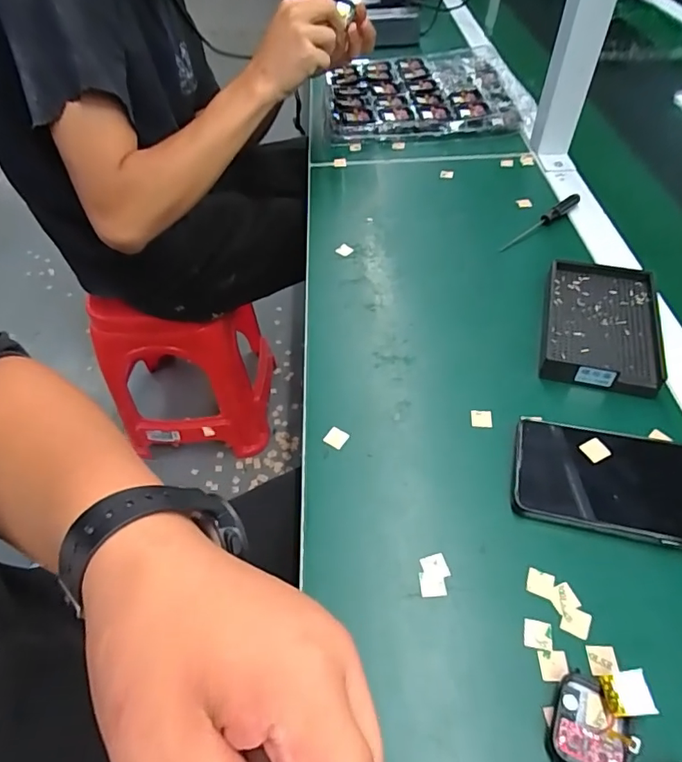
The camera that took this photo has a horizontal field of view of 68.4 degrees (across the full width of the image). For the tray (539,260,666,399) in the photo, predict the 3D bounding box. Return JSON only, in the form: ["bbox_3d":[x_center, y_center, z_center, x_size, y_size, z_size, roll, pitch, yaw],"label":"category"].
[{"bbox_3d":[0.230,-0.051,0.446,0.092,0.024,0.139,13,52,13],"label":"tray"}]

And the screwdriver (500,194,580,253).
[{"bbox_3d":[0.222,-0.175,0.554,0.127,0.014,0.012,-35,57,-24],"label":"screwdriver"}]

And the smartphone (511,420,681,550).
[{"bbox_3d":[0.204,0.071,0.345,0.159,0.008,0.078,8,54,15],"label":"smartphone"}]

